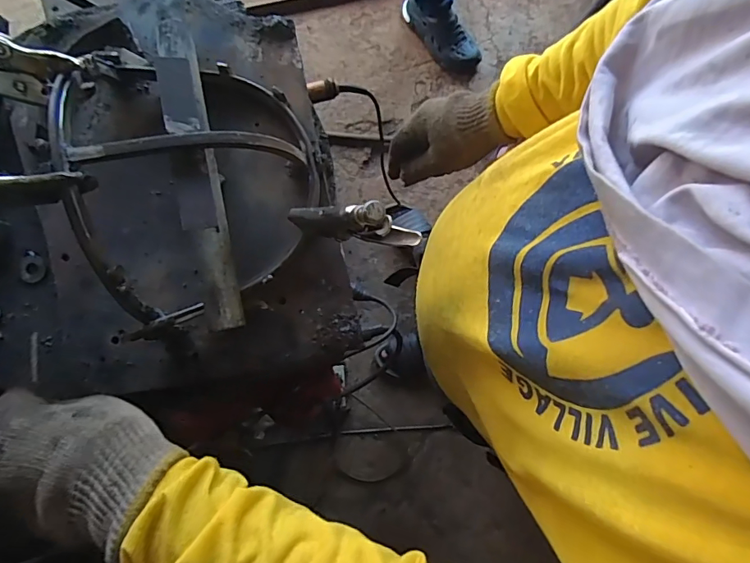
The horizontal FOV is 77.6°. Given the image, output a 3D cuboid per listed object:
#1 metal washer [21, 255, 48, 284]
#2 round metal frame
[{"bbox_3d":[-0.346,-0.013,0.473,0.024,0.005,0.028,12,82,-1],"label":"metal washer"},{"bbox_3d":[-0.149,-0.104,0.401,0.196,0.122,0.208,0,82,-2],"label":"round metal frame"}]

